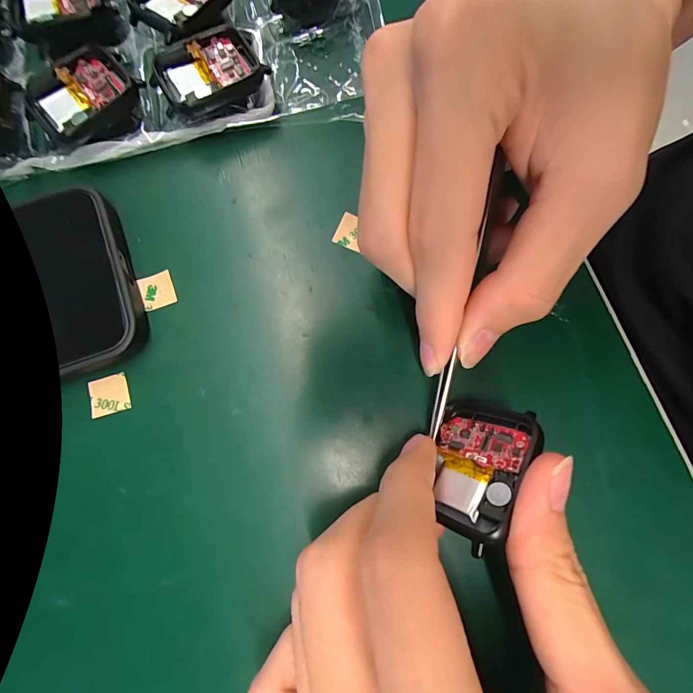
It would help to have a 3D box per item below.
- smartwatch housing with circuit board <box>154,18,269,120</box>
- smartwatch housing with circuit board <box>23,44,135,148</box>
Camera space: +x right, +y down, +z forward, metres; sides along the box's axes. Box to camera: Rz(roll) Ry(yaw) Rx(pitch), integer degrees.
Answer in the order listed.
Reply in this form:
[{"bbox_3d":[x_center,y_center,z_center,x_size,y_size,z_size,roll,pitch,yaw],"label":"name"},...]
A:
[{"bbox_3d":[-0.061,-0.122,0.162,0.045,0.011,0.038,-26,80,-3],"label":"smartwatch housing with circuit board"},{"bbox_3d":[-0.117,-0.111,0.160,0.042,0.008,0.039,-39,81,-7],"label":"smartwatch housing with circuit board"}]

